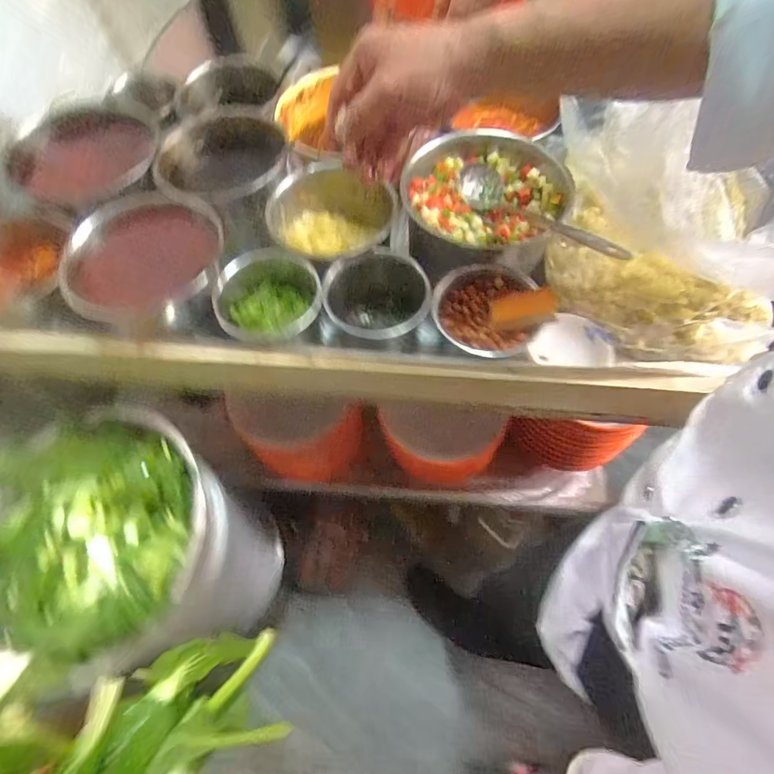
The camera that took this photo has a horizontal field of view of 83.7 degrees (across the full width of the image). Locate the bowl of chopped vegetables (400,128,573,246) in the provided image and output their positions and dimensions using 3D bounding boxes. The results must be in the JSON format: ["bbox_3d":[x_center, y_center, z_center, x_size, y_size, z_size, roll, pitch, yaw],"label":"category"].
[{"bbox_3d":[0.114,-0.225,0.514,0.192,0.056,0.177,4,61,4],"label":"bowl of chopped vegetables"}]

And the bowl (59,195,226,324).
[{"bbox_3d":[-0.264,-0.141,0.484,0.158,0.054,0.169,-1,61,1],"label":"bowl"}]

